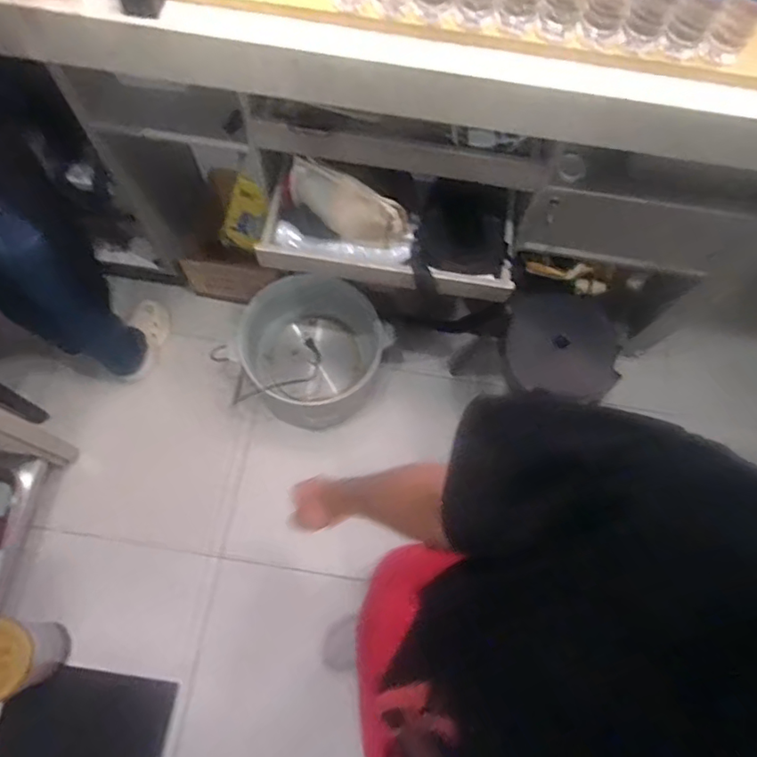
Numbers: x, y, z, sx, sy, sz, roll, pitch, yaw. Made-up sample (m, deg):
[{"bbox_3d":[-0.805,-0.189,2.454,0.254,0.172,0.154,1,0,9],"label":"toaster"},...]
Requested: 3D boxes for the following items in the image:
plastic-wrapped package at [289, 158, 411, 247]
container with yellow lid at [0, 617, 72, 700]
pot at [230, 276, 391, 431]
[{"bbox_3d":[-0.064,-0.352,1.157,0.254,0.121,0.076,24,71,7],"label":"plastic-wrapped package"},{"bbox_3d":[-0.813,0.620,1.272,0.132,0.235,0.151,-4,70,-3],"label":"container with yellow lid"},{"bbox_3d":[-0.193,-0.087,1.566,0.385,0.228,0.355,1,69,-1],"label":"pot"}]

